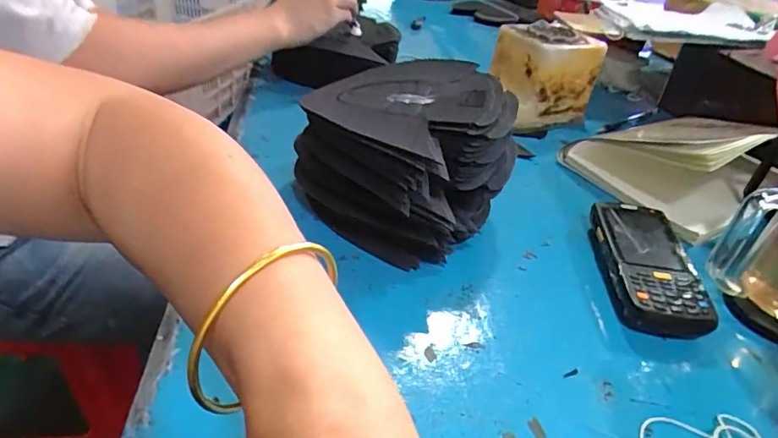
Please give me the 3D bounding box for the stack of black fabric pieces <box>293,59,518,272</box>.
[{"bbox_3d":[0.013,-0.060,0.448,0.185,0.114,0.209,8,36,1],"label":"stack of black fabric pieces"}]

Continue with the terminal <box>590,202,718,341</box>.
[{"bbox_3d":[0.223,0.040,0.425,0.072,0.028,0.144,11,36,5],"label":"terminal"}]

